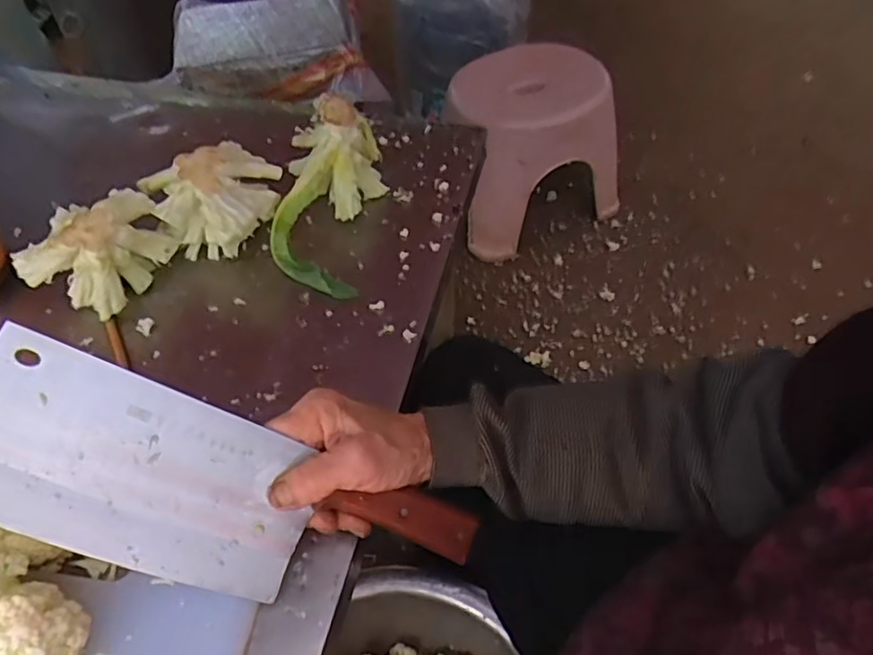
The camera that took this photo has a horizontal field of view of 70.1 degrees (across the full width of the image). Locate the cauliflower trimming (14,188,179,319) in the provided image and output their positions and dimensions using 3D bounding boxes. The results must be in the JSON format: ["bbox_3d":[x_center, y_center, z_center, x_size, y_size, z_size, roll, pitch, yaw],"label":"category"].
[{"bbox_3d":[-0.281,-0.067,0.519,0.091,0.072,0.098,0,53,-1],"label":"cauliflower trimming"}]

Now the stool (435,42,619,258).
[{"bbox_3d":[0.184,-0.351,1.215,0.320,0.278,0.253,-18,53,-11],"label":"stool"}]

